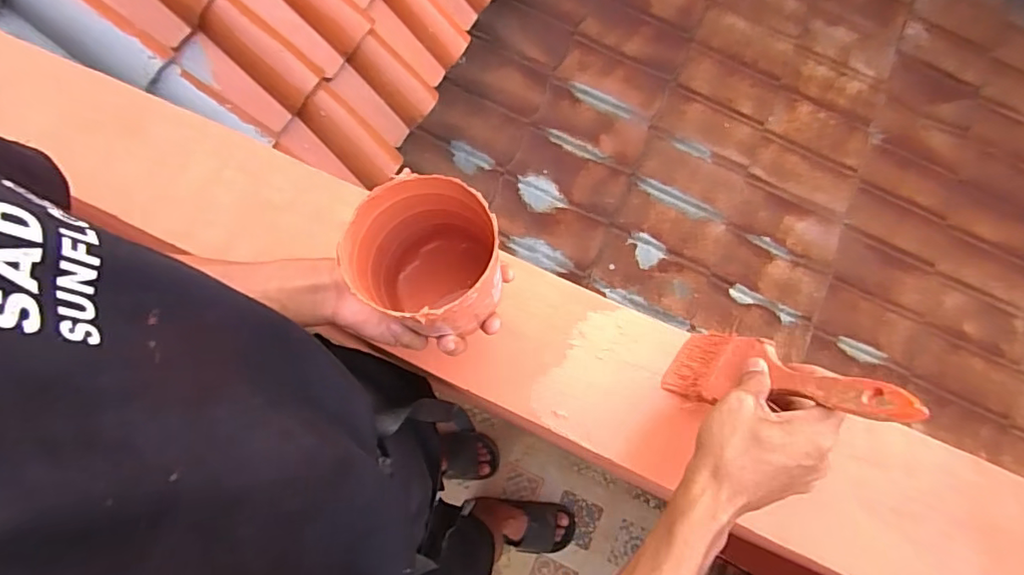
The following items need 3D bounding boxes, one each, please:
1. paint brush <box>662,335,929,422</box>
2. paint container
[{"bbox_3d":[0.193,0.066,0.398,0.027,0.196,0.064,40,77,-14],"label":"paint brush"},{"bbox_3d":[-0.049,-0.013,0.364,0.084,0.127,0.083,0,74,1],"label":"paint container"}]

